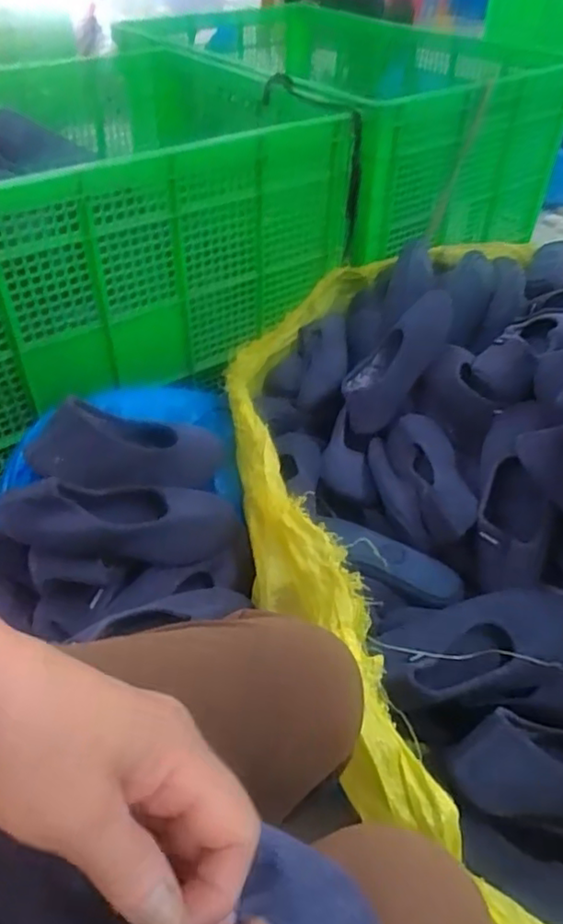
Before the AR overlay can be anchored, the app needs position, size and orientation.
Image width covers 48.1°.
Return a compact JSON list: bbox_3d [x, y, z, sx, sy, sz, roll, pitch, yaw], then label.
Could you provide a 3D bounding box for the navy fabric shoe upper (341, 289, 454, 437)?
[{"bbox_3d":[0.178,-0.160,0.995,0.098,0.052,0.254,35,86,31],"label":"navy fabric shoe upper"}]

